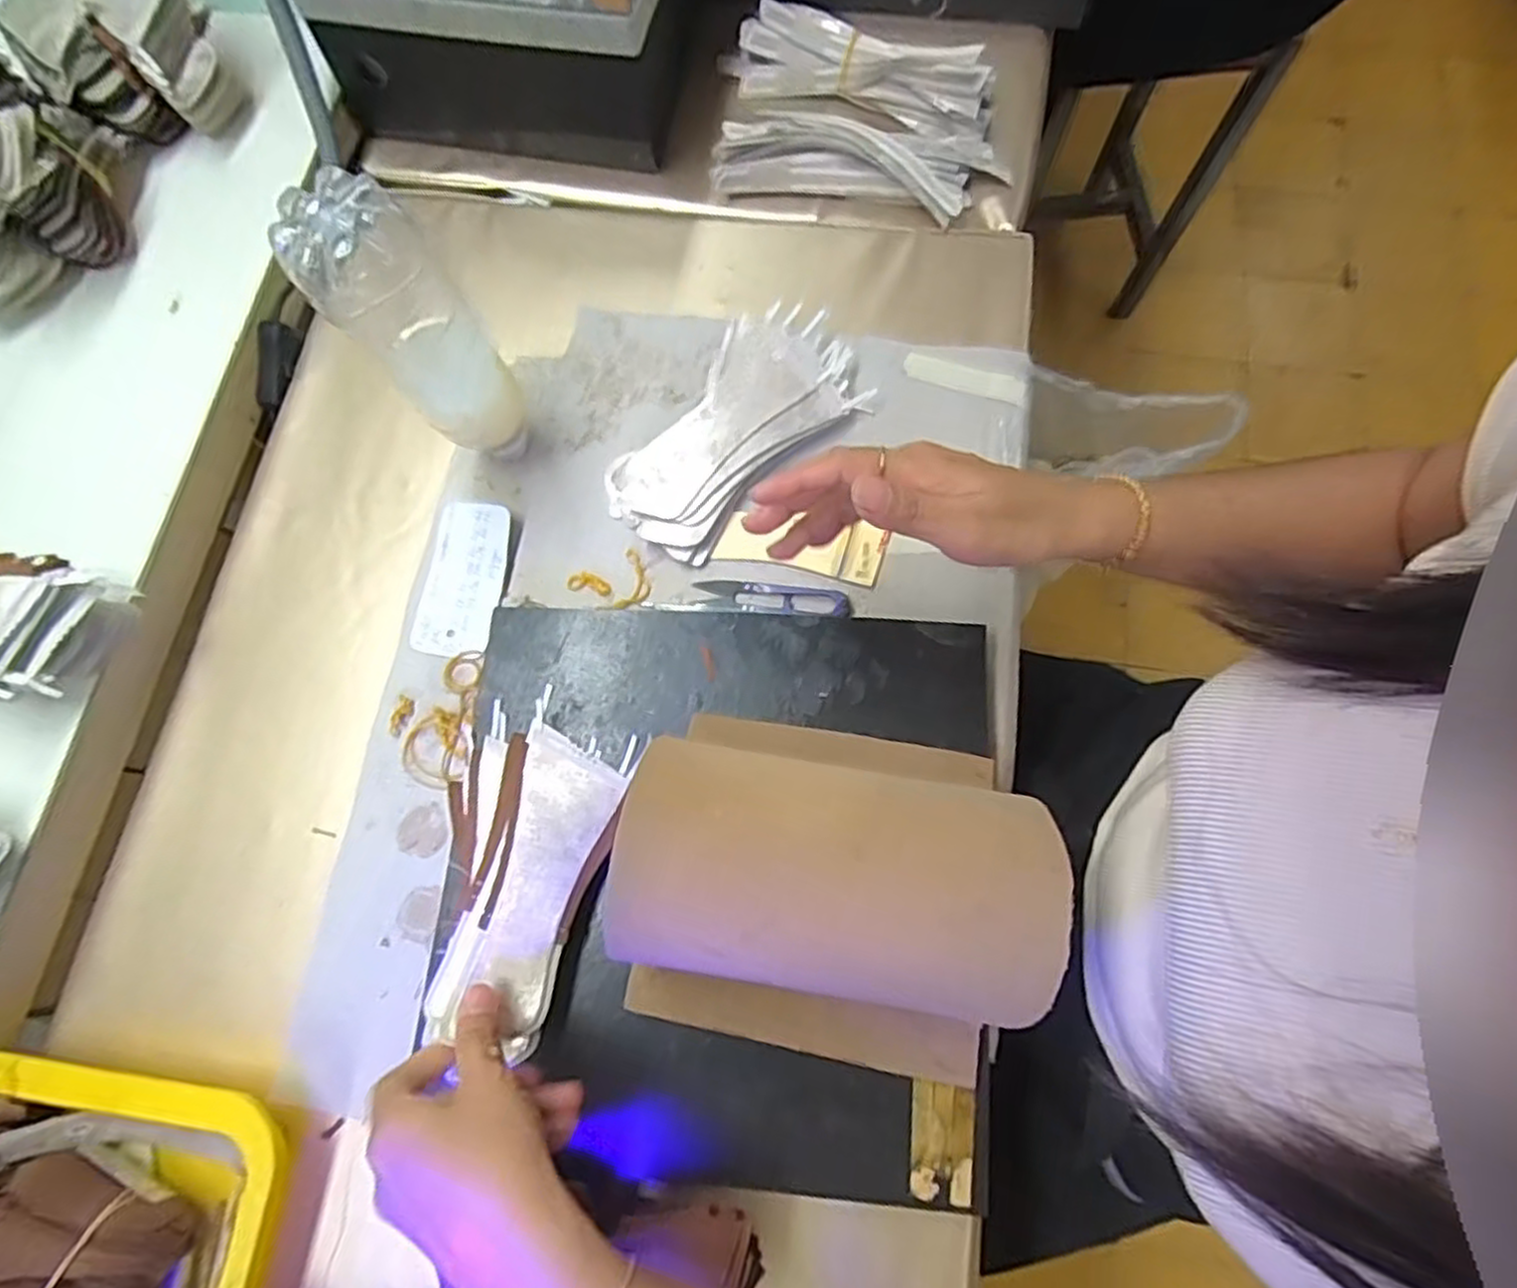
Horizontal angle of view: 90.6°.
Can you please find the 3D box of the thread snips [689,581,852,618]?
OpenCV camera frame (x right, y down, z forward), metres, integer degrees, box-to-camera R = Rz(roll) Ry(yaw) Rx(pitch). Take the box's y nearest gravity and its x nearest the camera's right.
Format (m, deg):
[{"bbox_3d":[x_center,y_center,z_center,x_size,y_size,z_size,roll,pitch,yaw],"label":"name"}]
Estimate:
[{"bbox_3d":[0.009,-0.030,0.483,0.100,0.004,0.018,5,74,3],"label":"thread snips"}]

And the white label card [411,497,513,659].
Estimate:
[{"bbox_3d":[-0.196,-0.045,0.492,0.054,0.014,0.102,6,74,4],"label":"white label card"}]

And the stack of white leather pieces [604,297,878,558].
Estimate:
[{"bbox_3d":[-0.017,-0.144,0.508,0.098,0.031,0.184,40,79,12],"label":"stack of white leather pieces"}]

